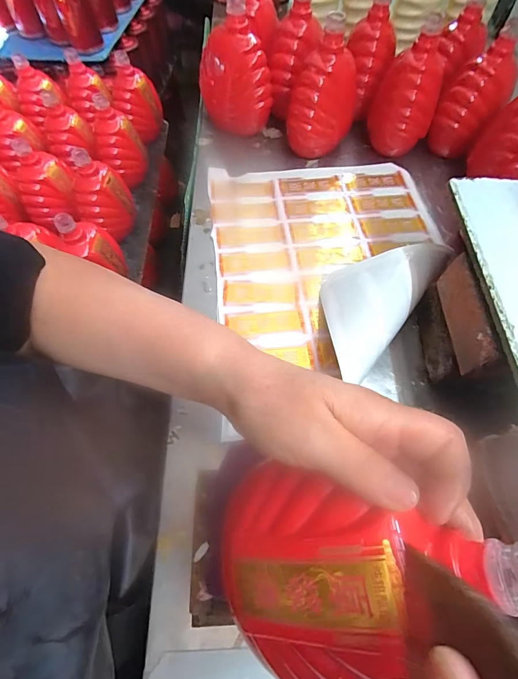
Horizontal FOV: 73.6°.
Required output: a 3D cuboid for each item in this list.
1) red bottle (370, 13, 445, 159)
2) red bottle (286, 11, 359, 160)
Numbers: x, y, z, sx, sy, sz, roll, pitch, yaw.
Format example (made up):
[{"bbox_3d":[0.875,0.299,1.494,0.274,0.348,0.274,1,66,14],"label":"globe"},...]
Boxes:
[{"bbox_3d":[0.222,-0.381,0.534,0.077,0.156,0.103,-17,64,-7],"label":"red bottle"},{"bbox_3d":[0.100,-0.377,0.532,0.098,0.157,0.109,13,62,7],"label":"red bottle"}]

